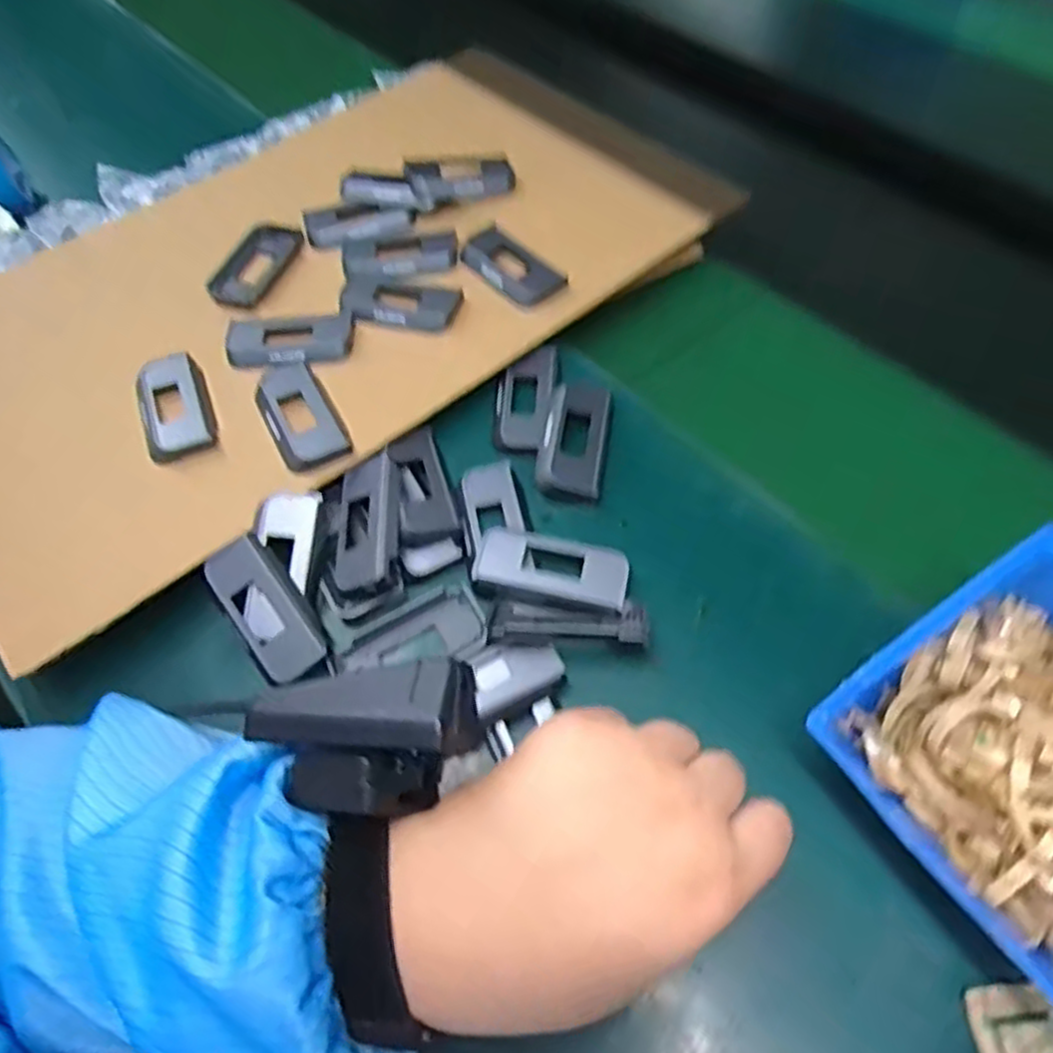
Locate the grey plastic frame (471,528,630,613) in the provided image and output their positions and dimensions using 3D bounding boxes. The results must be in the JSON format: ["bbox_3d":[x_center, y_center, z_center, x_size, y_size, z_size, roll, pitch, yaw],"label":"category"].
[{"bbox_3d":[0.013,0.020,0.372,0.074,0.009,0.033,9,58,9],"label":"grey plastic frame"}]

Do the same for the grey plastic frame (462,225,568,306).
[{"bbox_3d":[-0.010,-0.163,0.479,0.035,0.013,0.071,-38,63,-20],"label":"grey plastic frame"}]

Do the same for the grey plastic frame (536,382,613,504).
[{"bbox_3d":[0.027,-0.050,0.415,0.035,0.010,0.074,8,58,8],"label":"grey plastic frame"}]

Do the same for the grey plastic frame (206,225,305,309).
[{"bbox_3d":[-0.178,-0.172,0.490,0.041,0.007,0.074,13,59,11],"label":"grey plastic frame"}]

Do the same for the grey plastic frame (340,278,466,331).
[{"bbox_3d":[-0.078,-0.138,0.459,0.073,0.008,0.034,9,58,9],"label":"grey plastic frame"}]

